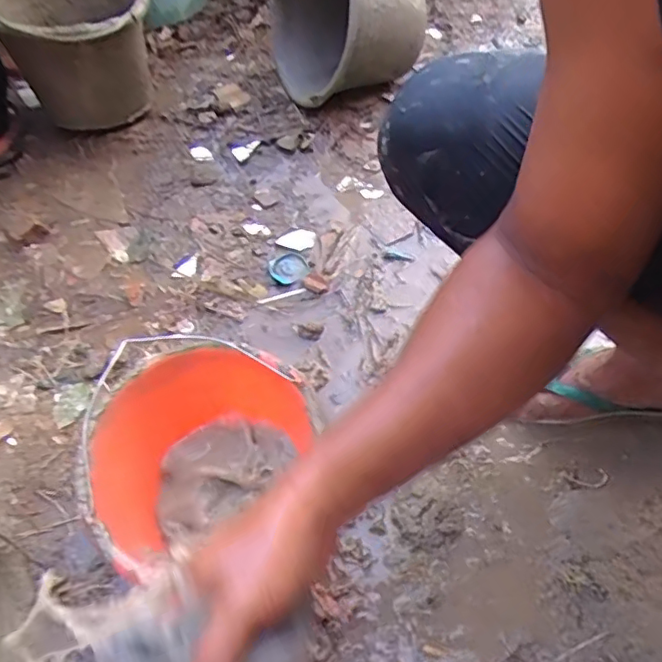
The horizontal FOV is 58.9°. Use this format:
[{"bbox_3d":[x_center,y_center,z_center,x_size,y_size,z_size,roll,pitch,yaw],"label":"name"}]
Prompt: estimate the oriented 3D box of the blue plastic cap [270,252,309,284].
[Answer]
[{"bbox_3d":[-0.064,-0.097,0.892,0.058,0.009,0.055,-2,52,2],"label":"blue plastic cap"}]

